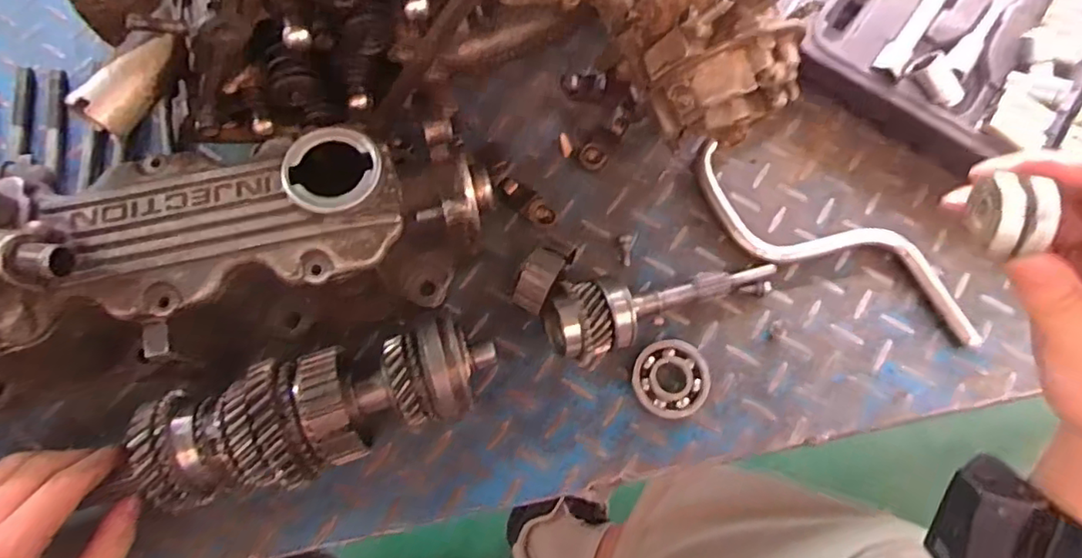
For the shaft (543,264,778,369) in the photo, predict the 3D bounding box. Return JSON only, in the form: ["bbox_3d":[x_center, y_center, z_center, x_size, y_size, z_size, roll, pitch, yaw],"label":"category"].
[{"bbox_3d":[0.087,0.016,0.411,0.174,0.050,0.050,-12,73,-20],"label":"shaft"}]

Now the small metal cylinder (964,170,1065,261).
[{"bbox_3d":[0.190,-0.025,0.241,0.015,0.028,0.030,-1,73,-2],"label":"small metal cylinder"}]

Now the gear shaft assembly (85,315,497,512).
[{"bbox_3d":[-0.139,0.082,0.355,0.218,0.064,0.066,-18,74,-7],"label":"gear shaft assembly"}]

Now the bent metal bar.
[{"bbox_3d":[0.216,-0.024,0.440,0.229,0.011,0.066,29,74,7],"label":"bent metal bar"}]

